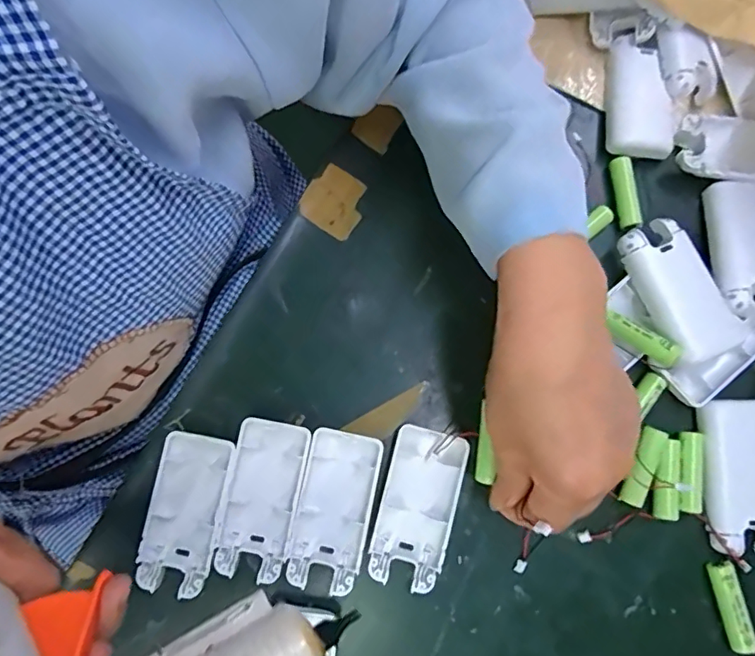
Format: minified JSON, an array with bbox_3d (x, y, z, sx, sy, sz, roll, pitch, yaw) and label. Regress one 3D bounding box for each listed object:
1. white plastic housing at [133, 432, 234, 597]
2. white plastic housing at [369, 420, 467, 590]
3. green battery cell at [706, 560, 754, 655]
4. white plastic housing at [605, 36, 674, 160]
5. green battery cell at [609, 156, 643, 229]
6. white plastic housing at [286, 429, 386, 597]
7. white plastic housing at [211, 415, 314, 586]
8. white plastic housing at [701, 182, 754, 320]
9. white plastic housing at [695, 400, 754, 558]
[{"bbox_3d":[-0.120,0.115,0.326,0.044,0.012,0.094,9,79,2],"label":"white plastic housing"},{"bbox_3d":[0.025,0.112,0.325,0.045,0.014,0.093,15,80,3],"label":"white plastic housing"},{"bbox_3d":[0.215,0.169,0.313,0.012,0.012,0.050,-10,79,-1],"label":"green battery cell"},{"bbox_3d":[0.184,-0.162,0.365,0.042,0.011,0.087,-1,79,15],"label":"white plastic housing"},{"bbox_3d":[0.171,-0.093,0.358,0.013,0.014,0.052,-1,79,0],"label":"green battery cell"},{"bbox_3d":[-0.027,0.113,0.325,0.046,0.010,0.093,11,79,3],"label":"white plastic housing"},{"bbox_3d":[-0.072,0.108,0.326,0.044,0.011,0.093,11,79,3],"label":"white plastic housing"},{"bbox_3d":[0.244,-0.052,0.342,0.046,0.019,0.094,0,79,0],"label":"white plastic housing"},{"bbox_3d":[0.227,0.093,0.325,0.047,0.013,0.092,2,79,1],"label":"white plastic housing"}]

